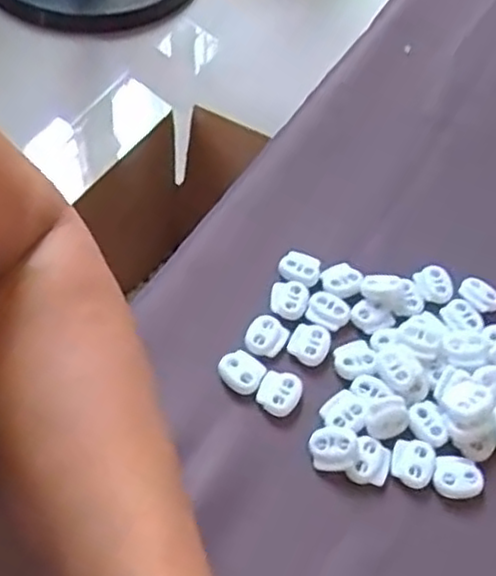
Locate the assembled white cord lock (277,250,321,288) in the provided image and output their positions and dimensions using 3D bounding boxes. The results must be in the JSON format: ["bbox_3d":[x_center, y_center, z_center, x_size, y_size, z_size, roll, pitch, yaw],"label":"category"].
[{"bbox_3d":[0.027,-0.011,0.381,0.022,0.005,0.018,15,54,5],"label":"assembled white cord lock"}]

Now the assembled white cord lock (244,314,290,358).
[{"bbox_3d":[0.009,0.023,0.355,0.019,0.005,0.022,29,57,15],"label":"assembled white cord lock"}]

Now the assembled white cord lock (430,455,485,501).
[{"bbox_3d":[0.094,0.086,0.326,0.022,0.008,0.022,3,58,-4],"label":"assembled white cord lock"}]

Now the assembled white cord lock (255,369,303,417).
[{"bbox_3d":[0.015,0.049,0.340,0.019,0.005,0.020,24,56,11],"label":"assembled white cord lock"}]

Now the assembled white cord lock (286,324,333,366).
[{"bbox_3d":[0.031,0.028,0.359,0.019,0.005,0.021,27,56,13],"label":"assembled white cord lock"}]

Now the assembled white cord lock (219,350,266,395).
[{"bbox_3d":[-0.003,0.039,0.345,0.021,0.005,0.018,32,58,17],"label":"assembled white cord lock"}]

